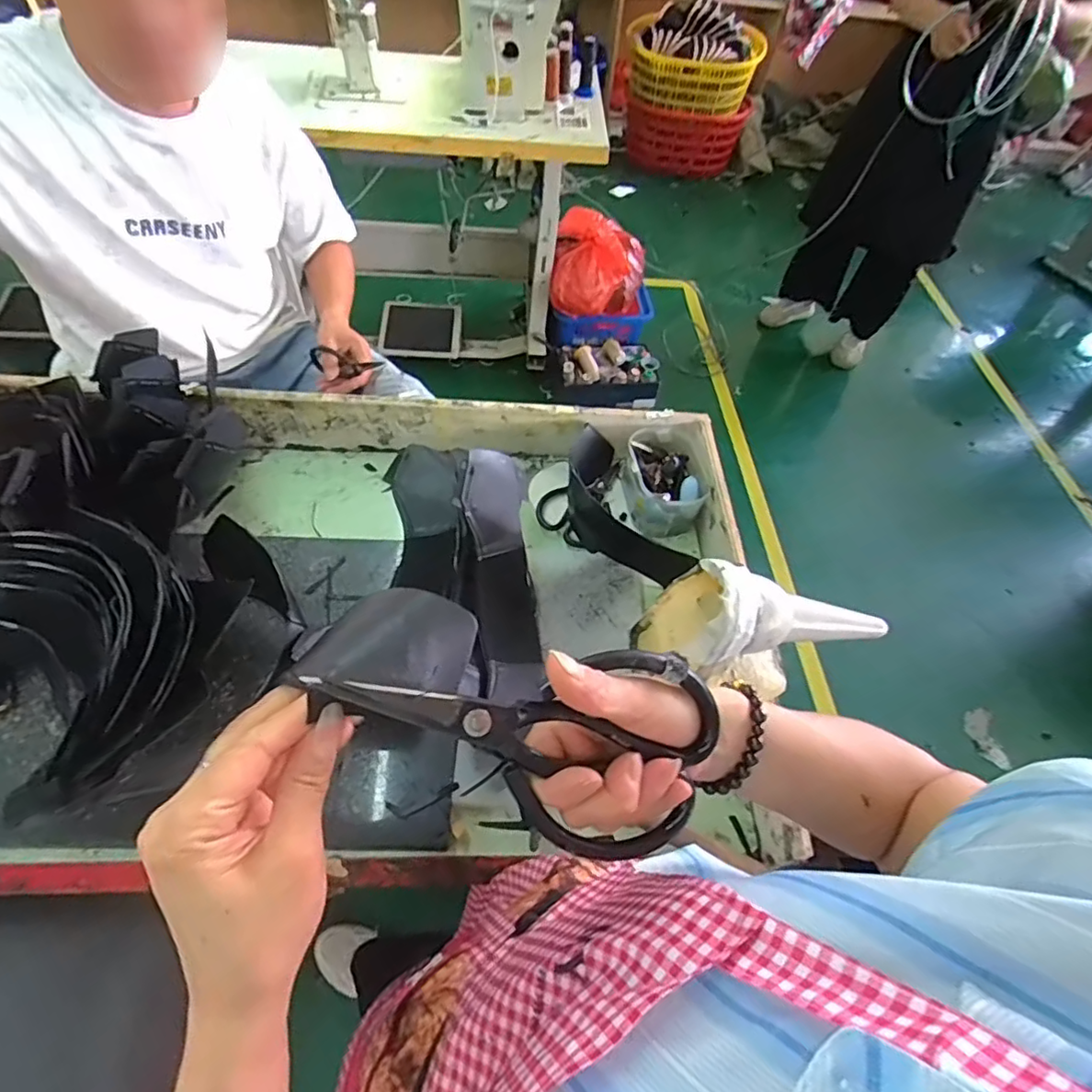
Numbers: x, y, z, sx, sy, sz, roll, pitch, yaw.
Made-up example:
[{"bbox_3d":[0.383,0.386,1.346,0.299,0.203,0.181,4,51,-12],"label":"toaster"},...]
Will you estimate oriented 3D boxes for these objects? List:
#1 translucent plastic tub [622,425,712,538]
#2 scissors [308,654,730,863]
[{"bbox_3d":[0.158,-0.088,0.801,0.100,0.071,0.135,0,55,-5],"label":"translucent plastic tub"},{"bbox_3d":[-0.013,0.101,0.277,0.178,0.017,0.098,-2,95,-12],"label":"scissors"}]

